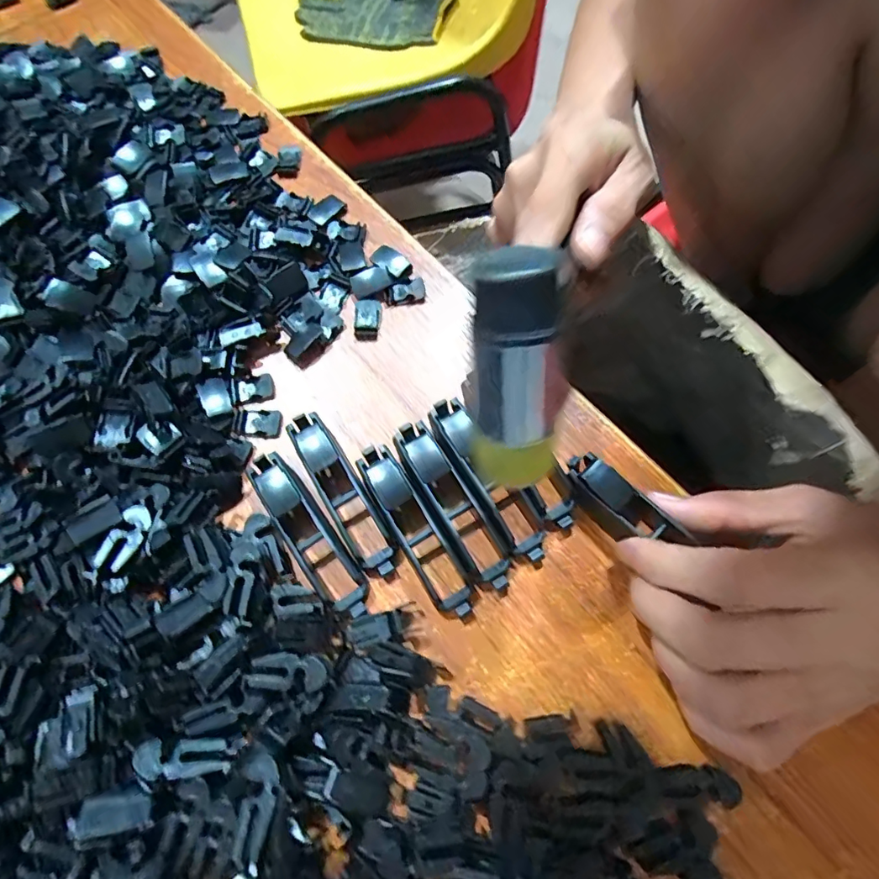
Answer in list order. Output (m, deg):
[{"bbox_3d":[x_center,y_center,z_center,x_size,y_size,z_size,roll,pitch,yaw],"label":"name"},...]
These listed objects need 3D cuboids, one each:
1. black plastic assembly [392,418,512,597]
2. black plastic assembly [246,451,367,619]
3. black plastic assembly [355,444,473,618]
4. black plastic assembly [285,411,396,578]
[{"bbox_3d":[0.005,0.027,0.207,0.018,0.016,0.077,-29,73,-10],"label":"black plastic assembly"},{"bbox_3d":[-0.053,0.038,0.203,0.019,0.015,0.073,-33,73,-11],"label":"black plastic assembly"},{"bbox_3d":[-0.010,0.036,0.204,0.016,0.015,0.074,-30,73,-10],"label":"black plastic assembly"},{"bbox_3d":[-0.040,0.022,0.208,0.016,0.018,0.073,-31,73,-10],"label":"black plastic assembly"}]

